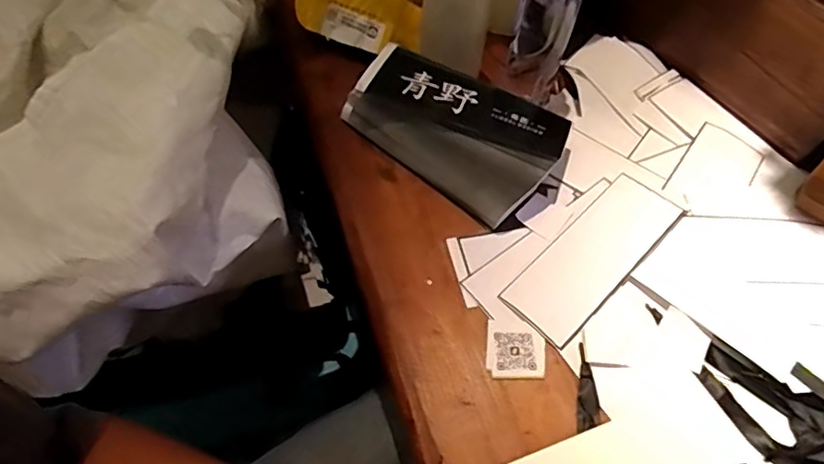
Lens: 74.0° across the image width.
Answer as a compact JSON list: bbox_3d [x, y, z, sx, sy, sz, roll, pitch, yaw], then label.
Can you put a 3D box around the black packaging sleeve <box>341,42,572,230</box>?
[{"bbox_3d":[0.045,-0.110,0.567,0.221,0.065,0.132,33,61,17],"label":"black packaging sleeve"}]

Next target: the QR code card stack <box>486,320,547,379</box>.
[{"bbox_3d":[0.090,0.100,0.472,0.050,0.004,0.051,3,57,-2],"label":"QR code card stack"}]

